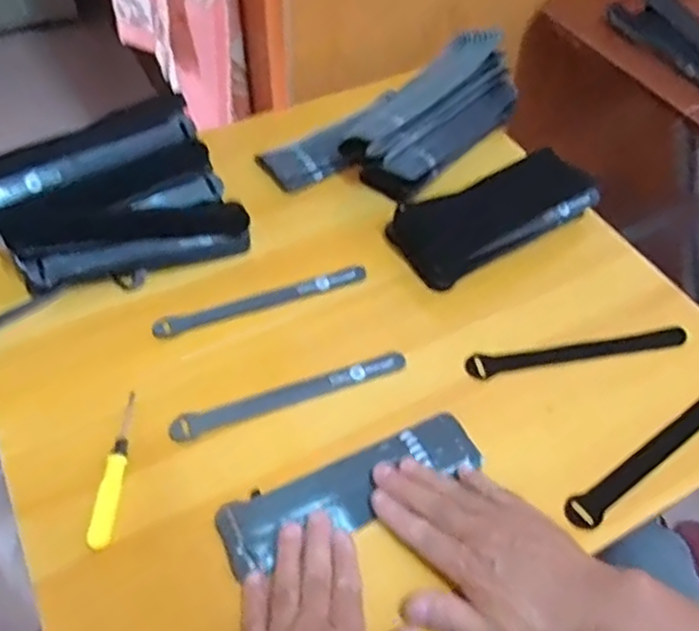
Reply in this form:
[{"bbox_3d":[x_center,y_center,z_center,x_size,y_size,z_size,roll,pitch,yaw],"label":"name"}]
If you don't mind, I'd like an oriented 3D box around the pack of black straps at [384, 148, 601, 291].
[{"bbox_3d":[0.143,-0.098,0.685,0.200,0.046,0.083,-25,56,-20],"label":"pack of black straps"}]

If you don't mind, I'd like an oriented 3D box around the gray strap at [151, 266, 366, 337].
[{"bbox_3d":[-0.080,-0.014,0.635,0.199,0.008,0.021,-17,53,-14],"label":"gray strap"}]

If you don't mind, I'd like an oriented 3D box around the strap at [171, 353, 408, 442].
[{"bbox_3d":[-0.048,0.065,0.573,0.199,0.006,0.024,-17,47,-15],"label":"strap"}]

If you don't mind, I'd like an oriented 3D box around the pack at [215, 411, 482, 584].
[{"bbox_3d":[0.002,0.129,0.517,0.202,0.016,0.053,-21,54,-18],"label":"pack"}]

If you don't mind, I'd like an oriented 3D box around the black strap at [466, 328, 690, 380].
[{"bbox_3d":[0.201,0.032,0.609,0.199,0.010,0.025,-8,51,-7],"label":"black strap"}]

